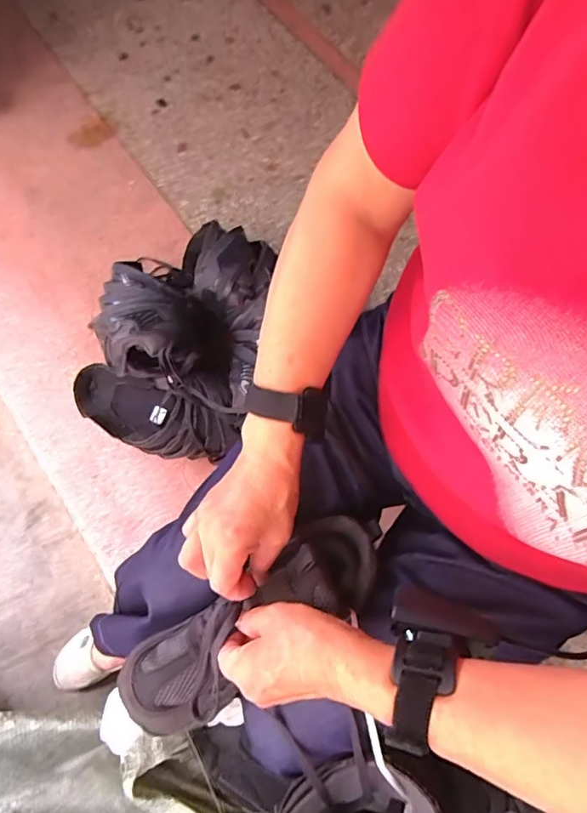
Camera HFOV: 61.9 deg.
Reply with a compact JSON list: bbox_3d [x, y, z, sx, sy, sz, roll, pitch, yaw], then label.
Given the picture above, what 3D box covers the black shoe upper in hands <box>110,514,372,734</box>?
[{"bbox_3d":[-0.030,0.178,0.418,0.242,0.079,0.081,-29,74,-12],"label":"black shoe upper in hands"}]

